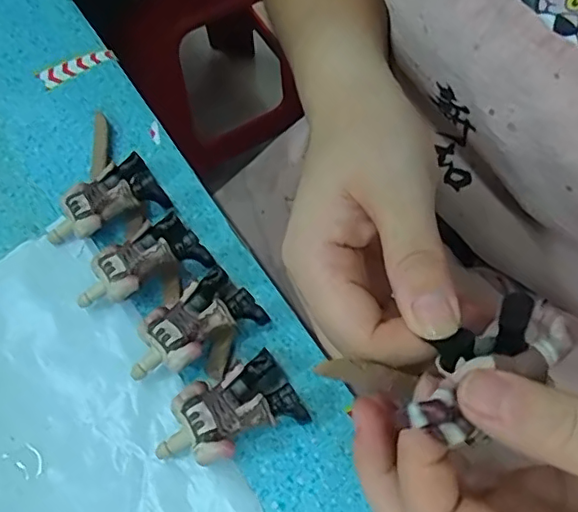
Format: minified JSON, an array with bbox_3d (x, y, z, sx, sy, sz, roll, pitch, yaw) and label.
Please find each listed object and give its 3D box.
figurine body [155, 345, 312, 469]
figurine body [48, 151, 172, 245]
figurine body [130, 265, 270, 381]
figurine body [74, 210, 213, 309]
[{"bbox_3d":[-0.026,0.066,0.234,0.059,0.021,0.034,-22,64,-12],"label":"figurine body"},{"bbox_3d":[-0.094,-0.026,0.282,0.058,0.022,0.031,-27,65,-14],"label":"figurine body"},{"bbox_3d":[-0.044,0.033,0.250,0.059,0.024,0.032,-35,67,-18],"label":"figurine body"},{"bbox_3d":[-0.070,0.004,0.265,0.060,0.024,0.032,-24,64,-13],"label":"figurine body"}]

